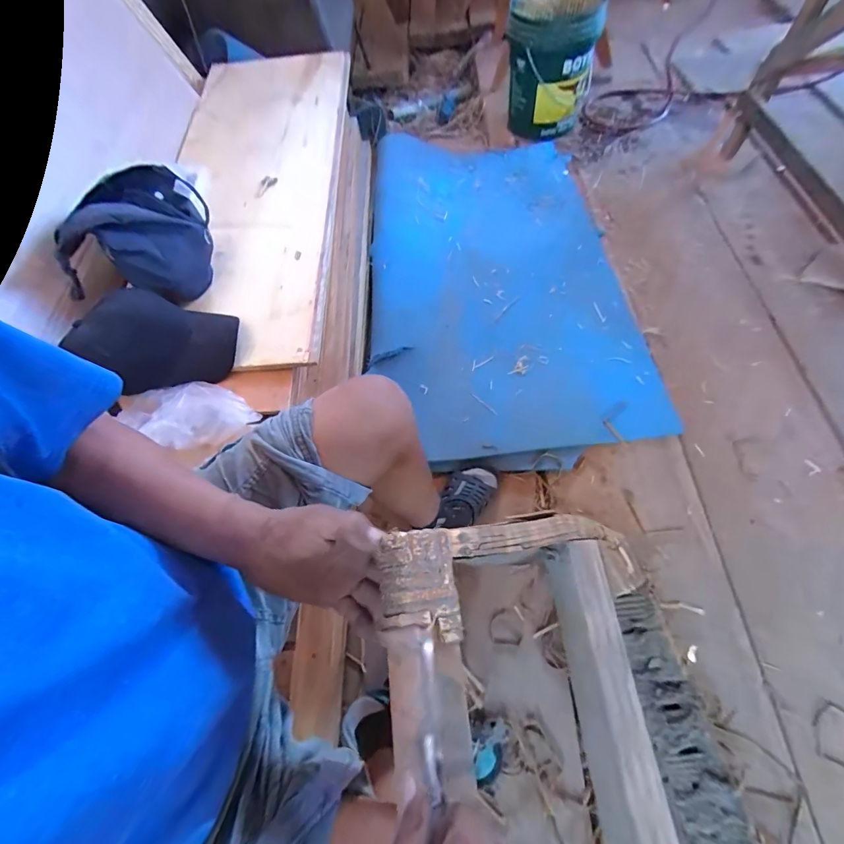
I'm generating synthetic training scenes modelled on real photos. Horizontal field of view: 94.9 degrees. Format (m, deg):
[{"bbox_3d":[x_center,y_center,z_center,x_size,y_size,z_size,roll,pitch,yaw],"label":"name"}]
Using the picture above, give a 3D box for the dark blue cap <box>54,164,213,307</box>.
[{"bbox_3d":[-0.485,-0.320,0.672,0.203,0.140,0.204,-2,62,3],"label":"dark blue cap"}]

